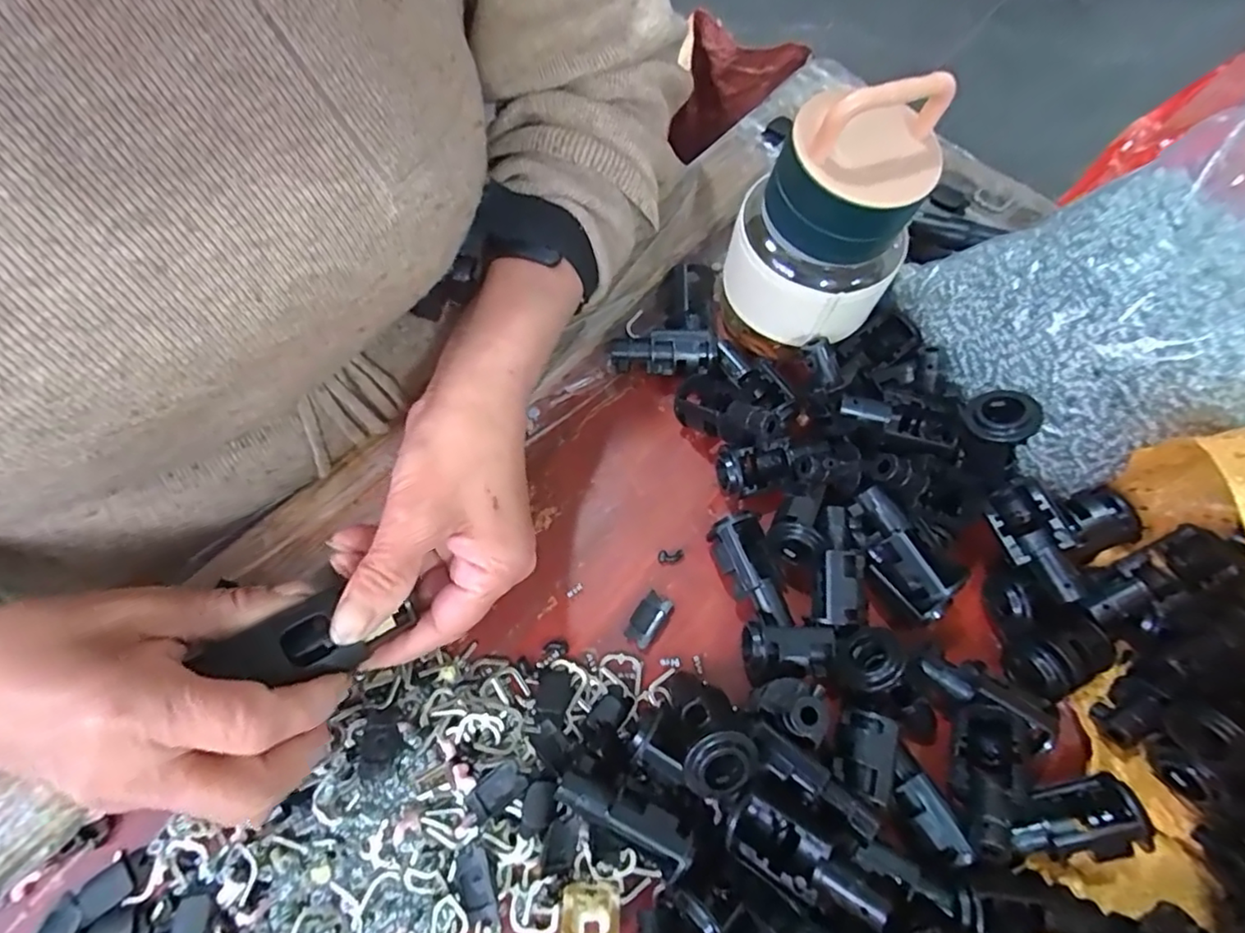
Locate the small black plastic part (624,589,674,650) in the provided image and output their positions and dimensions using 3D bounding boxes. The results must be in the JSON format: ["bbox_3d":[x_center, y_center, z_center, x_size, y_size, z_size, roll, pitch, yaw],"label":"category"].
[{"bbox_3d":[0.011,0.069,0.272,0.013,0.004,0.024,35,70,14],"label":"small black plastic part"}]

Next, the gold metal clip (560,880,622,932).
[{"bbox_3d":[-0.012,0.165,0.220,0.022,0.019,0.018,-8,66,-4],"label":"gold metal clip"}]

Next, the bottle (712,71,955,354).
[{"bbox_3d":[0.089,-0.109,0.268,0.074,0.116,0.066,28,68,11],"label":"bottle"}]

